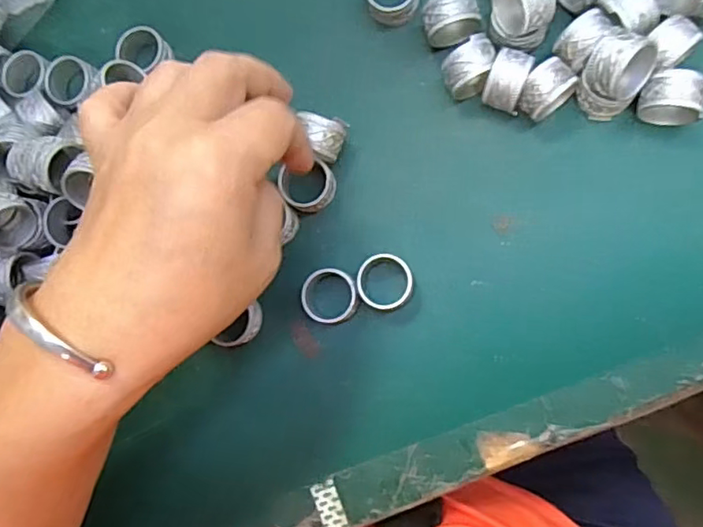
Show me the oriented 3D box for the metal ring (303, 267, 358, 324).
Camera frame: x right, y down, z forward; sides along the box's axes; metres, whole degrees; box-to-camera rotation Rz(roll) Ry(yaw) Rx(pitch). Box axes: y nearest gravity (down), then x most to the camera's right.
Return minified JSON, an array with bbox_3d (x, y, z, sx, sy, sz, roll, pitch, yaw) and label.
[{"bbox_3d":[-0.010,0.016,0.289,0.029,0.017,0.027,-1,87,10],"label":"metal ring"}]

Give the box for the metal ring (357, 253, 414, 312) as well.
[{"bbox_3d":[0.017,0.009,0.286,0.027,0.016,0.028,-1,87,10],"label":"metal ring"}]

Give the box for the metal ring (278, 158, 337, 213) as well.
[{"bbox_3d":[-0.022,-0.038,0.294,0.027,0.016,0.023,-11,86,9],"label":"metal ring"}]

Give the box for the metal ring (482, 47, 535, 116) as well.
[{"bbox_3d":[0.076,-0.087,0.279,0.018,0.025,0.028,18,90,10],"label":"metal ring"}]

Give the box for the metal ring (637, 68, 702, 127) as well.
[{"bbox_3d":[0.150,-0.077,0.268,0.026,0.024,0.022,16,89,10],"label":"metal ring"}]

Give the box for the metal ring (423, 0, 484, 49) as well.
[{"bbox_3d":[0.050,-0.123,0.287,0.027,0.025,0.018,-14,84,9],"label":"metal ring"}]

